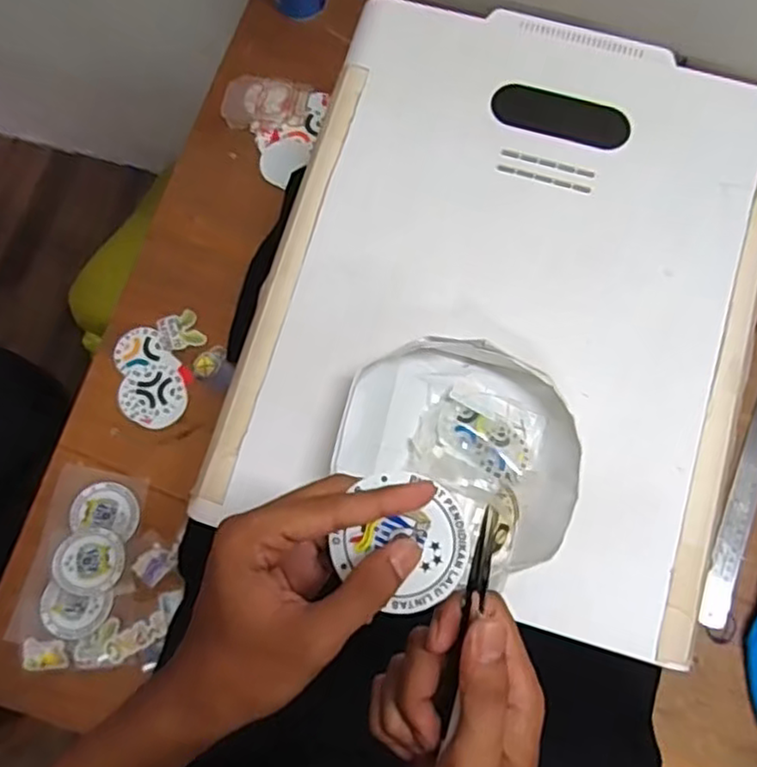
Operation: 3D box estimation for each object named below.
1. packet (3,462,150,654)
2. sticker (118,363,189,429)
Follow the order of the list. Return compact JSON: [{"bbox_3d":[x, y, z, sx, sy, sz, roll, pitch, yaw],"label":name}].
[{"bbox_3d":[-0.298,0.172,0.659,0.091,0.012,0.170,12,73,1],"label":"packet"},{"bbox_3d":[-0.241,0.012,0.707,0.071,0.005,0.067,1,74,-2],"label":"sticker"}]

